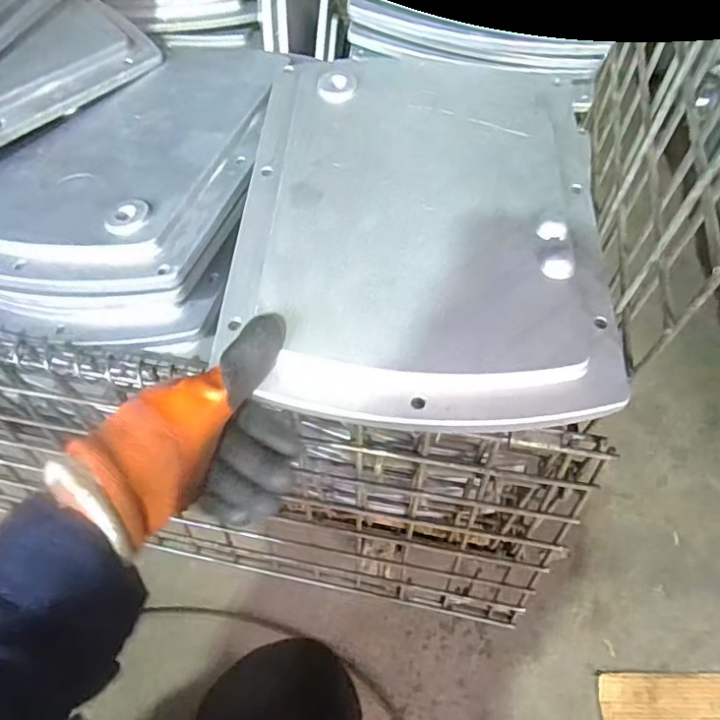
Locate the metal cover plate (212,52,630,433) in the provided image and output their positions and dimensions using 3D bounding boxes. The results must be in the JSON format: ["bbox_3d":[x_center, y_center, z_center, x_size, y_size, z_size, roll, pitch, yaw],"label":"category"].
[{"bbox_3d":[0.047,-0.108,0.442,0.265,0.043,0.343,2,57,4],"label":"metal cover plate"}]

